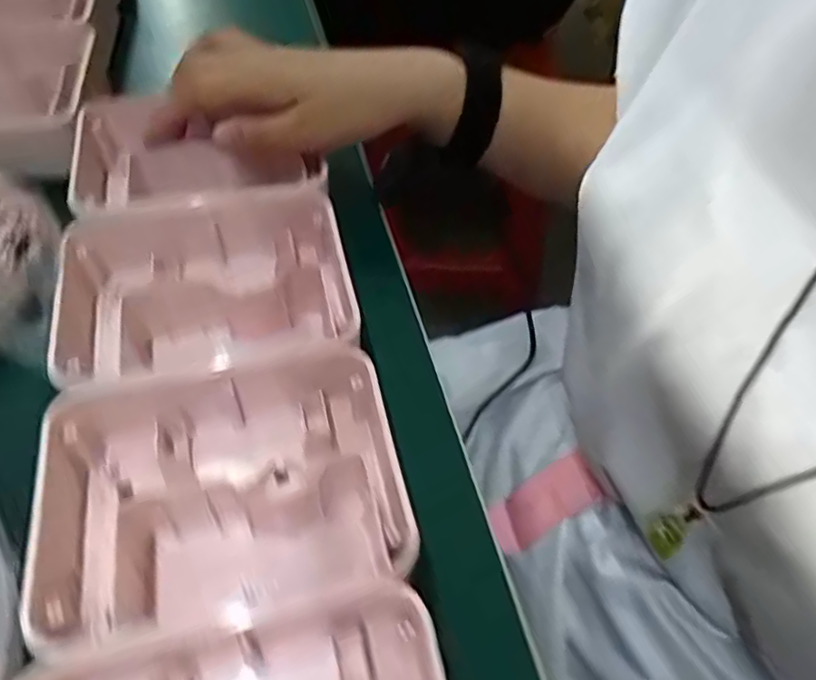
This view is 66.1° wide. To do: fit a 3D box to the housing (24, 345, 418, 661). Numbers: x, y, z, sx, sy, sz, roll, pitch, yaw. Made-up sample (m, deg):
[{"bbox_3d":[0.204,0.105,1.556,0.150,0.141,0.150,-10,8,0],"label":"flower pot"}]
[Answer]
[{"bbox_3d":[-0.071,0.057,0.241,0.132,0.029,0.097,-10,56,-11],"label":"housing"}]

